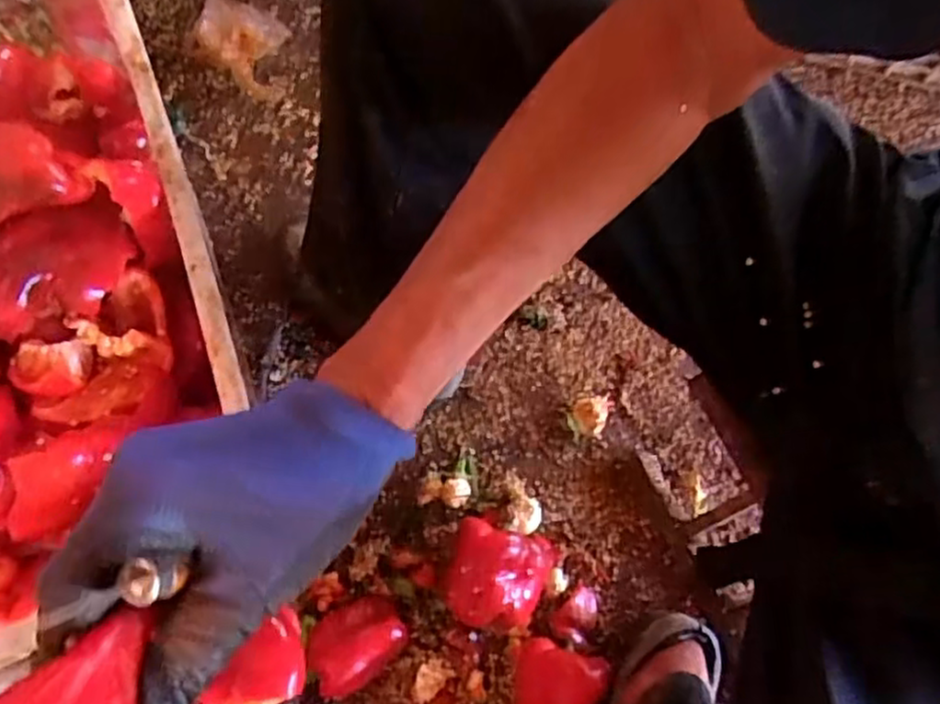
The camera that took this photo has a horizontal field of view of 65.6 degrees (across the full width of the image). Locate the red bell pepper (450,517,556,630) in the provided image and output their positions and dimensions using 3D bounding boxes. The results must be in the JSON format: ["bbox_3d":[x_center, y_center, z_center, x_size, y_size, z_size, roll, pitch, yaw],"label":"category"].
[{"bbox_3d":[0.031,0.220,0.713,0.098,0.088,0.095,1,71,-2],"label":"red bell pepper"}]

